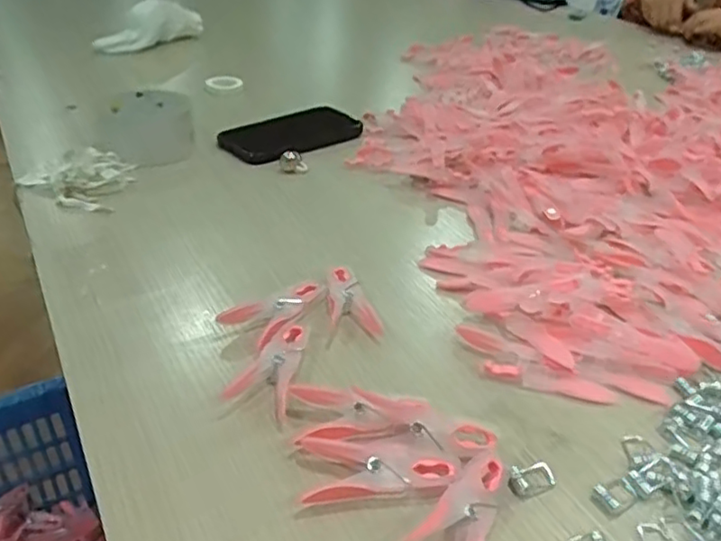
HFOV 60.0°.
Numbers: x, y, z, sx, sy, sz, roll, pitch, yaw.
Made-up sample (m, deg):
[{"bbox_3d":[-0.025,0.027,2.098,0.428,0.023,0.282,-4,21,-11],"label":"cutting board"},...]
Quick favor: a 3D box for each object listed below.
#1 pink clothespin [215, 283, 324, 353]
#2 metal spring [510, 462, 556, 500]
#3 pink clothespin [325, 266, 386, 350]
[{"bbox_3d":[-0.052,0.024,0.420,0.041,0.013,0.077,27,40,31],"label":"pink clothespin"},{"bbox_3d":[0.088,0.106,0.320,0.027,0.005,0.015,-12,37,-21],"label":"metal spring"},{"bbox_3d":[-0.004,0.023,0.439,0.037,0.007,0.083,1,34,-3],"label":"pink clothespin"}]

